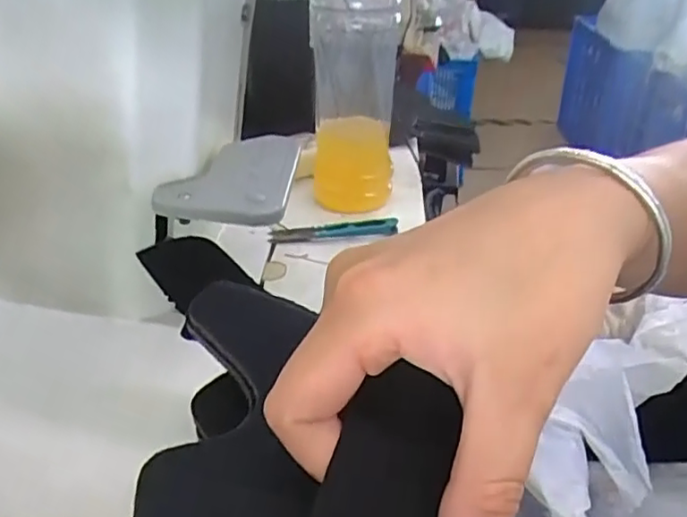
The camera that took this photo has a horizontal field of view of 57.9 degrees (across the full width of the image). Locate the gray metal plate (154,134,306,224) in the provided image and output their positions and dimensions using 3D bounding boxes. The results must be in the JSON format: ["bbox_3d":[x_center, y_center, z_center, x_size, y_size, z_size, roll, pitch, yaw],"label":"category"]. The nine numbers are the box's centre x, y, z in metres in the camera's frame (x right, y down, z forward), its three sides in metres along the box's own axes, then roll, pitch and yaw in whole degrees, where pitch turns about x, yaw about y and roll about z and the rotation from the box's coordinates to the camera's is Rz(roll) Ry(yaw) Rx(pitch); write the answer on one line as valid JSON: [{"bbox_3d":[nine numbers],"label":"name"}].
[{"bbox_3d":[-0.060,-0.049,0.363,0.063,0.015,0.103,5,31,7],"label":"gray metal plate"}]

